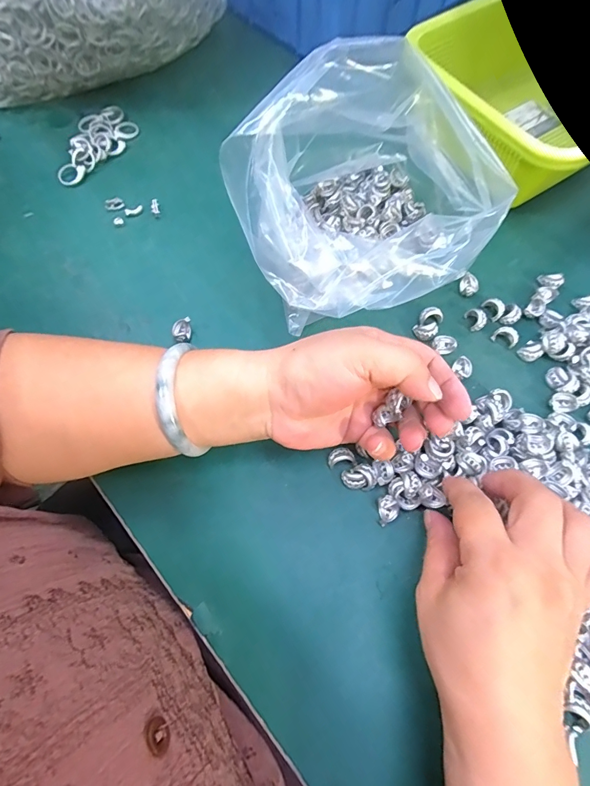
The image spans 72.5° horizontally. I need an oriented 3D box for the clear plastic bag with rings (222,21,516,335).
[{"bbox_3d":[0.041,-0.138,0.276,0.167,0.152,0.158,-9,68,-4],"label":"clear plastic bag with rings"}]

